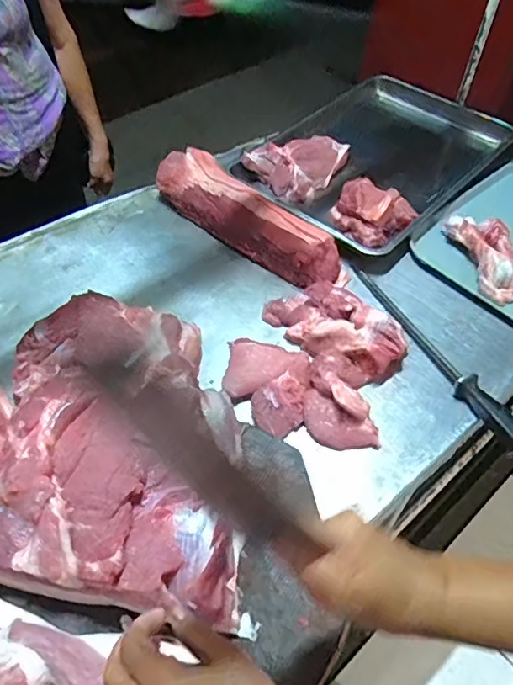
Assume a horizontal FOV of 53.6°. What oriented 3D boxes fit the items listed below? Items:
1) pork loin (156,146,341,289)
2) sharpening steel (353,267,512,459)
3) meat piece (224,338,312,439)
[{"bbox_3d":[-0.016,-0.240,0.940,0.412,0.089,0.114,35,57,22],"label":"pork loin"},{"bbox_3d":[0.272,0.002,0.773,0.033,0.042,0.393,-18,55,-17],"label":"sharpening steel"},{"bbox_3d":[0.014,0.057,0.741,0.120,0.033,0.152,7,52,2],"label":"meat piece"}]

